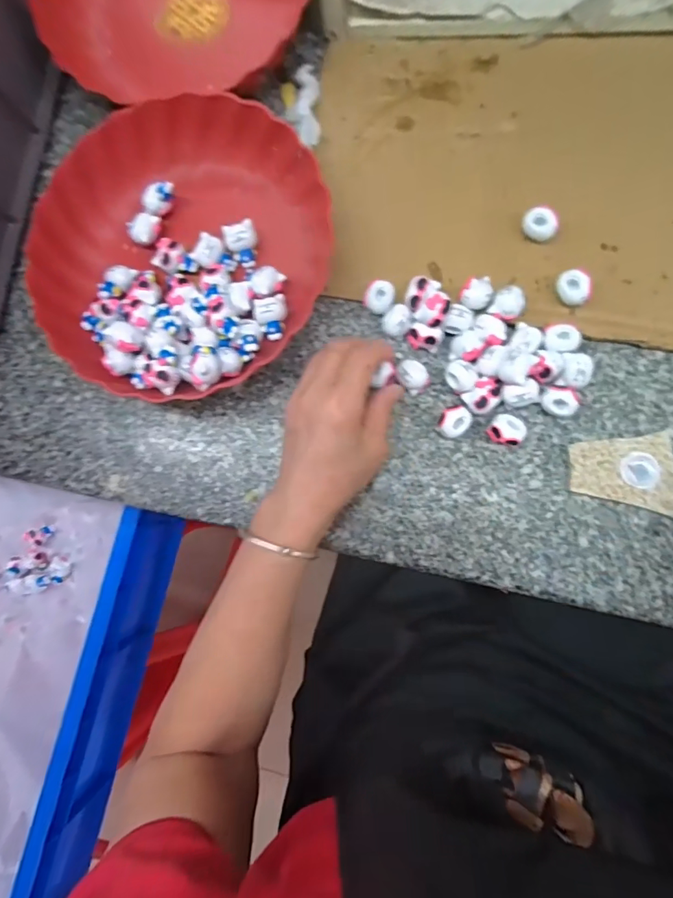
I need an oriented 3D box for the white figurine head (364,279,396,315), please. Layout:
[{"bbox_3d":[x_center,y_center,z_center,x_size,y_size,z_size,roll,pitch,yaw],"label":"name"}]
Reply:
[{"bbox_3d":[0.035,-0.119,0.369,0.023,0.024,0.023,-1,84,7],"label":"white figurine head"}]

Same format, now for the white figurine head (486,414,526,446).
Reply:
[{"bbox_3d":[0.127,-0.014,0.344,0.027,0.020,0.023,-5,84,7],"label":"white figurine head"}]

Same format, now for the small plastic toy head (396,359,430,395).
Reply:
[{"bbox_3d":[0.060,-0.056,0.359,0.022,0.018,0.026,-43,81,1],"label":"small plastic toy head"}]

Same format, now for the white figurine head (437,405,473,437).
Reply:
[{"bbox_3d":[0.090,-0.020,0.350,0.025,0.019,0.021,-37,81,2],"label":"white figurine head"}]

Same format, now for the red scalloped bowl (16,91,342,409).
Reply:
[{"bbox_3d":[-0.127,-0.159,0.376,0.227,0.049,0.233,-1,84,7],"label":"red scalloped bowl"}]

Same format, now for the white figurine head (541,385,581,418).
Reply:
[{"bbox_3d":[0.165,-0.034,0.343,0.025,0.020,0.021,13,86,8],"label":"white figurine head"}]

